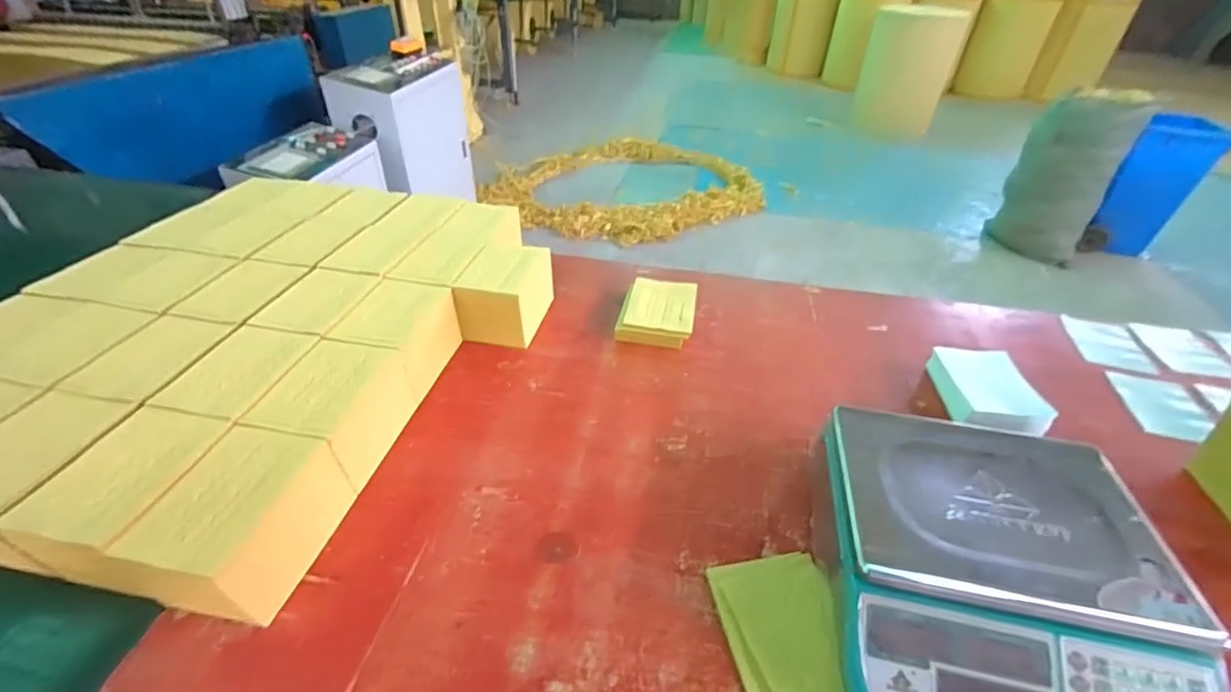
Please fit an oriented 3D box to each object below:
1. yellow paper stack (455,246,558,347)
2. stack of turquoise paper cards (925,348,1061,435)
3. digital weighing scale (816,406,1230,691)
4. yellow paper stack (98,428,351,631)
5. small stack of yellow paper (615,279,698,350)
[{"bbox_3d":[-0.190,-0.088,0.916,0.132,0.112,0.161,6,39,5],"label":"yellow paper stack"},{"bbox_3d":[0.564,0.065,0.790,0.111,0.057,0.159,4,39,2],"label":"stack of turquoise paper cards"},{"bbox_3d":[0.377,0.223,0.533,0.305,0.110,0.308,9,39,9],"label":"digital weighing scale"},{"bbox_3d":[-0.393,0.189,0.556,0.122,0.113,0.176,10,39,9],"label":"yellow paper stack"},{"bbox_3d":[0.078,-0.058,0.947,0.130,0.041,0.160,9,39,8],"label":"small stack of yellow paper"}]

